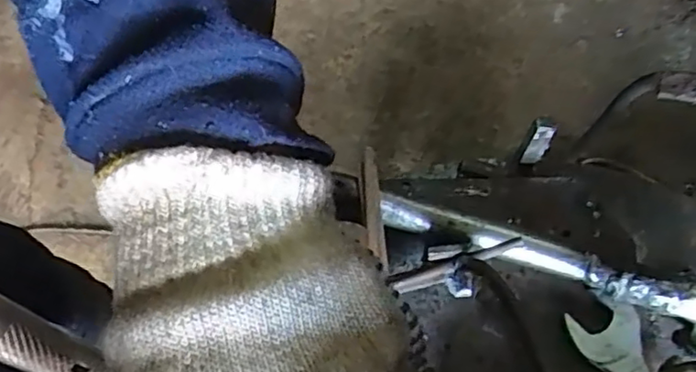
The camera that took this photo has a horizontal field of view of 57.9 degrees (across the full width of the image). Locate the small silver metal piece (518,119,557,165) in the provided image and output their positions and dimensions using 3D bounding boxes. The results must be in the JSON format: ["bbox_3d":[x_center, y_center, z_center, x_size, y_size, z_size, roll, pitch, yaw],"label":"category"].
[{"bbox_3d":[0.110,-0.024,0.364,0.012,0.040,0.011,30,72,14],"label":"small silver metal piece"}]

